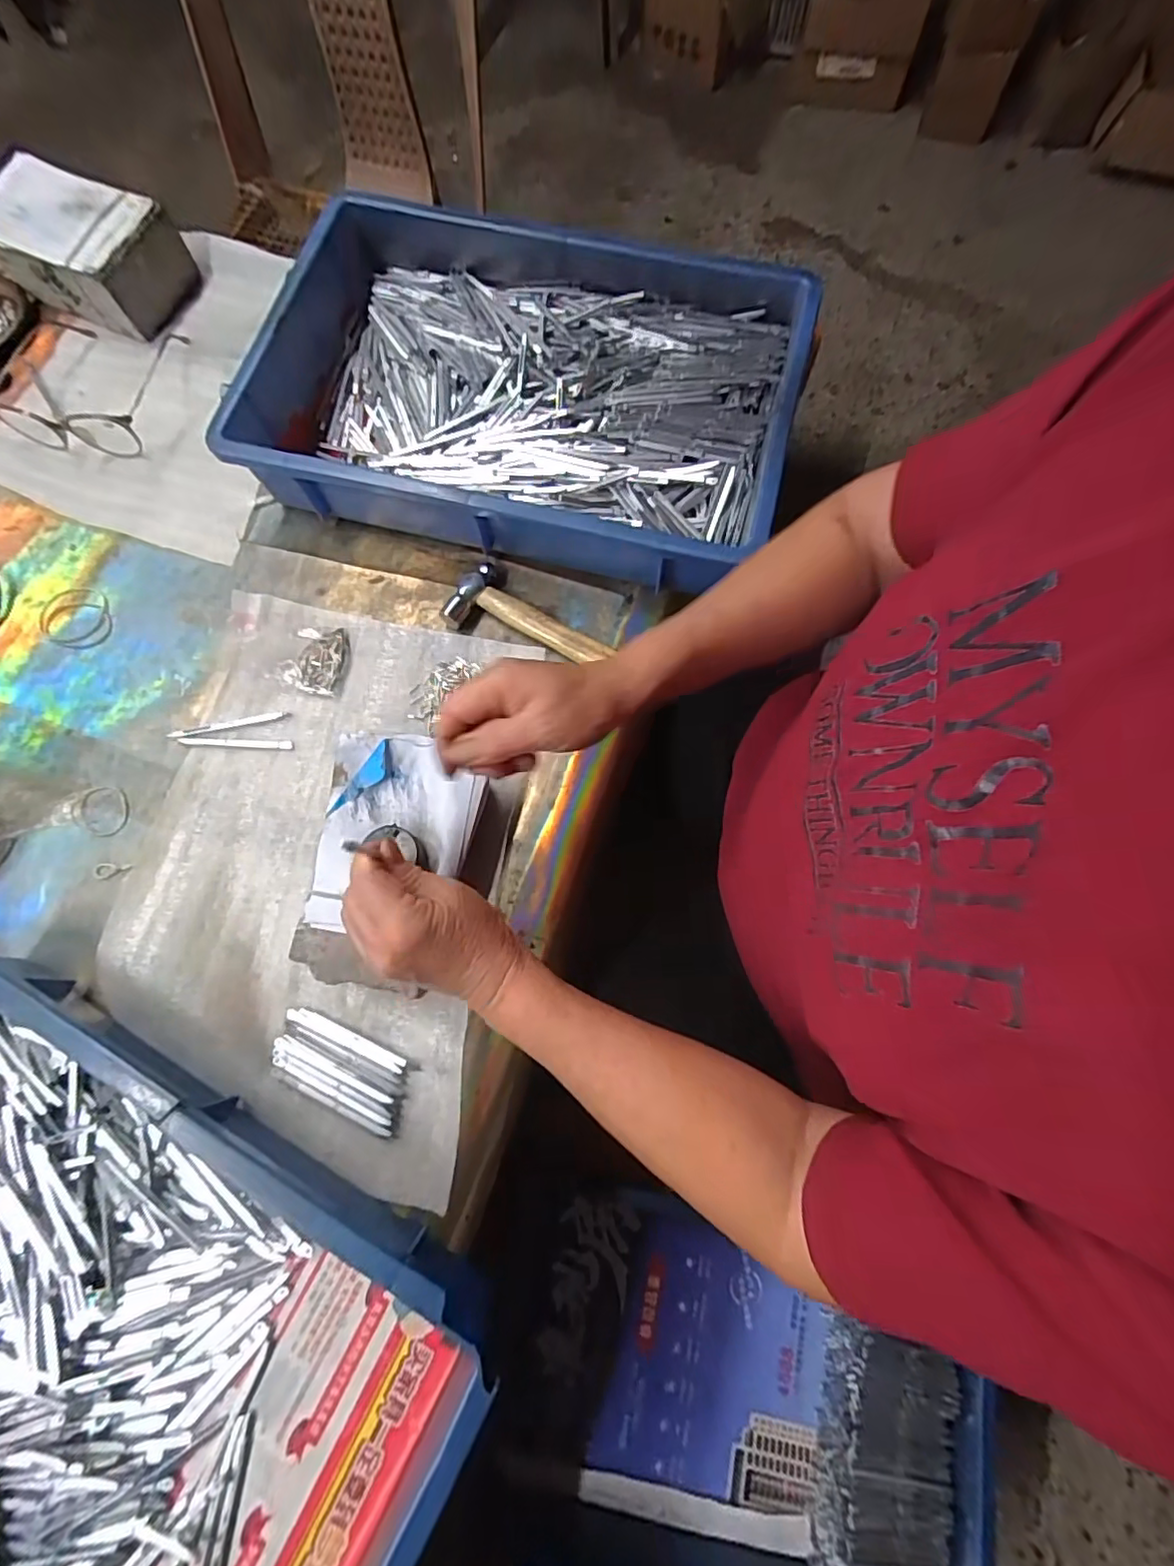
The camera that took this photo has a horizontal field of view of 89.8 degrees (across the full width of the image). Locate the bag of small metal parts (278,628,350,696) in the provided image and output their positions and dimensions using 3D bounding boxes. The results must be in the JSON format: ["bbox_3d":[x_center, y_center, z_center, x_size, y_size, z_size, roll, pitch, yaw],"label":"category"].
[{"bbox_3d":[-0.220,-0.104,0.481,0.043,0.019,0.058,15,75,5],"label":"bag of small metal parts"}]

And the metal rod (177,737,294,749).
[{"bbox_3d":[-0.278,-0.032,0.467,0.089,0.004,0.006,2,75,2],"label":"metal rod"}]

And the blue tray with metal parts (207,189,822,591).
[{"bbox_3d":[-0.056,-0.331,0.509,0.441,0.086,0.287,14,75,5],"label":"blue tray with metal parts"}]

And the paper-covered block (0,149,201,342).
[{"bbox_3d":[-0.482,-0.513,0.562,0.154,0.070,0.098,21,76,7],"label":"paper-covered block"}]

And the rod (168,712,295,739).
[{"bbox_3d":[-0.286,-0.047,0.471,0.094,0.004,0.008,-11,75,-2],"label":"rod"}]

